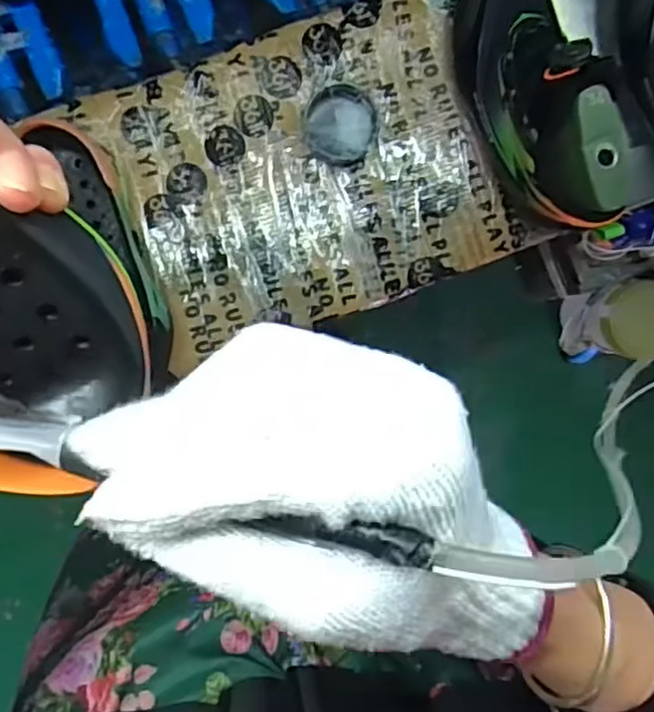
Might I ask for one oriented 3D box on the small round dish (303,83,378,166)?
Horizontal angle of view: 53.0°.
[{"bbox_3d":[0.011,-0.194,0.550,0.058,0.014,0.062,6,93,-1],"label":"small round dish"}]

